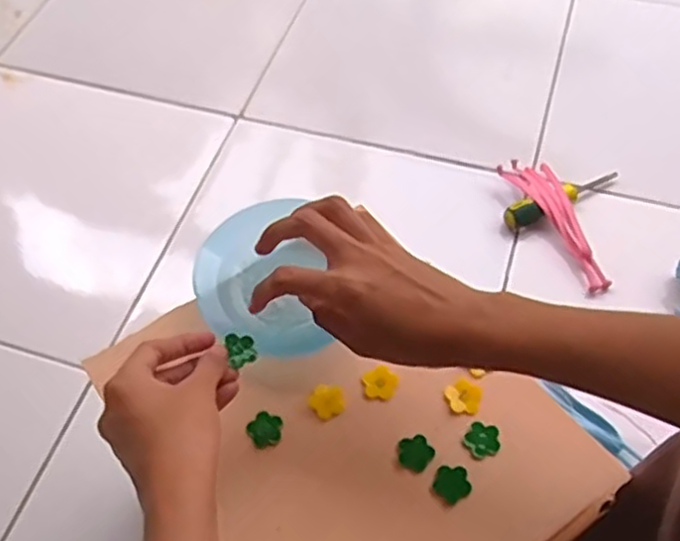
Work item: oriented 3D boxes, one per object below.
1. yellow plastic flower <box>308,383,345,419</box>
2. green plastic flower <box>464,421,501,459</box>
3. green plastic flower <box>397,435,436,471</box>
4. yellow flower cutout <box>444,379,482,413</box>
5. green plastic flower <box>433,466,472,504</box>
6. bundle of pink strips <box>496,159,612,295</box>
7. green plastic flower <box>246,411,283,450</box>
[{"bbox_3d":[-0.009,0.088,0.482,0.023,0.006,0.022,-9,57,-3],"label":"yellow plastic flower"},{"bbox_3d":[0.092,0.109,0.458,0.022,0.004,0.023,-2,57,2],"label":"green plastic flower"},{"bbox_3d":[0.049,0.117,0.456,0.022,0.004,0.022,-9,57,-3],"label":"green plastic flower"},{"bbox_3d":[0.084,0.085,0.476,0.022,0.004,0.023,-2,57,2],"label":"yellow flower cutout"},{"bbox_3d":[0.070,0.133,0.443,0.022,0.004,0.023,-2,57,2],"label":"green plastic flower"},{"bbox_3d":[0.253,-0.058,0.832,0.054,0.029,0.191,-18,58,-8],"label":"bundle of pink strips"},{"bbox_3d":[-0.050,0.106,0.474,0.023,0.004,0.023,-2,57,2],"label":"green plastic flower"}]

